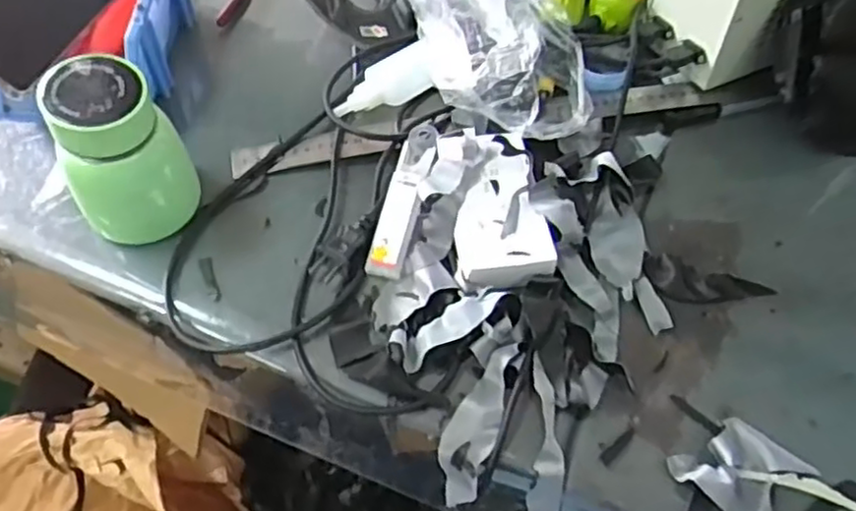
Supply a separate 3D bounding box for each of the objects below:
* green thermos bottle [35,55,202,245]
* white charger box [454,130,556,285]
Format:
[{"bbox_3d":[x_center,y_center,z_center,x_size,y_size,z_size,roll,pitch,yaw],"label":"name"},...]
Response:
[{"bbox_3d":[-0.203,-0.068,0.476,0.073,0.115,0.069,-9,59,-9],"label":"green thermos bottle"},{"bbox_3d":[0.049,-0.033,0.504,0.060,0.024,0.110,-6,59,-7],"label":"white charger box"}]

